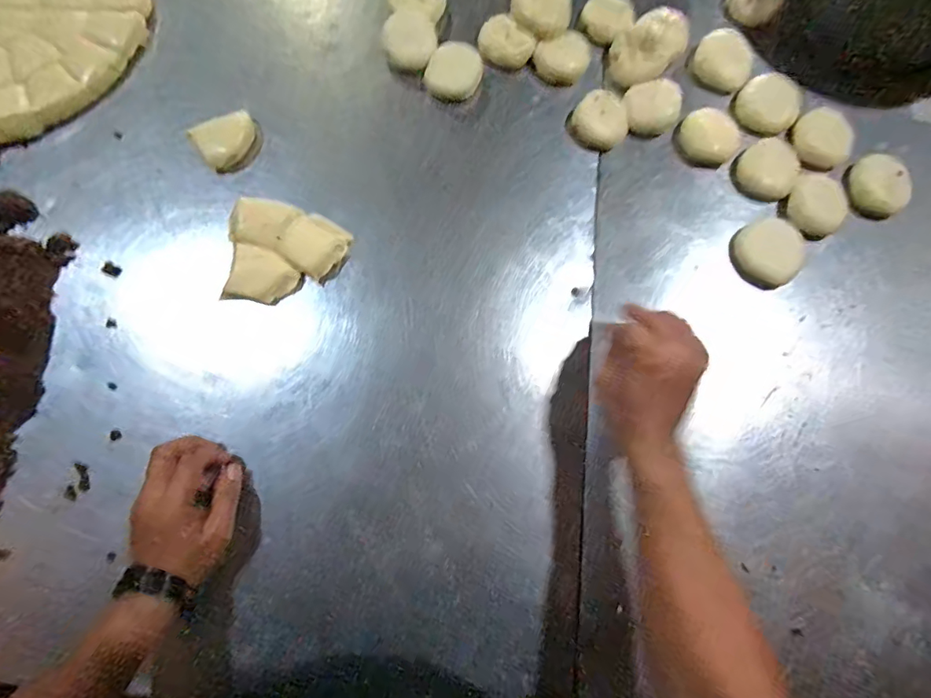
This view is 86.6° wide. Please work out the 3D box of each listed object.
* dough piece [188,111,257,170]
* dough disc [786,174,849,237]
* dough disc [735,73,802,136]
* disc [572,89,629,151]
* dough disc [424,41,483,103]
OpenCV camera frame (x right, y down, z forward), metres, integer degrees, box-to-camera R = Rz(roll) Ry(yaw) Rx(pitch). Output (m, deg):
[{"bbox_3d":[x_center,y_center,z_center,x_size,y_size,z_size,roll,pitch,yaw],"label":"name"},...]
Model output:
[{"bbox_3d":[-0.252,-0.223,0.521,0.063,0.012,0.051,-36,81,-8],"label":"dough piece"},{"bbox_3d":[0.368,-0.150,0.518,0.058,0.016,0.064,35,80,6],"label":"dough disc"},{"bbox_3d":[0.334,-0.270,0.541,0.054,0.030,0.062,-44,82,-9],"label":"dough disc"},{"bbox_3d":[0.147,-0.247,0.534,0.058,0.019,0.054,0,78,-1],"label":"disc"},{"bbox_3d":[-0.011,-0.303,0.539,0.054,0.015,0.067,28,79,5],"label":"dough disc"}]

